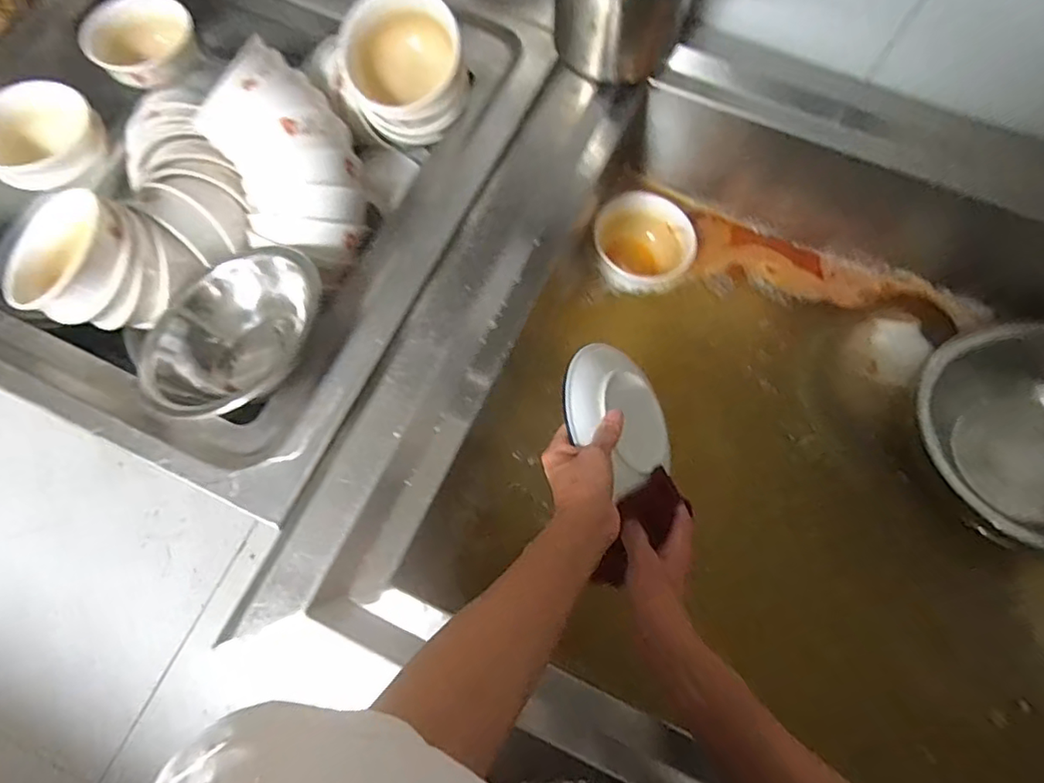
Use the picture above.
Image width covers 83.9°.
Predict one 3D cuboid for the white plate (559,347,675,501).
[{"bbox_3d":[0.087,0.023,0.527,0.114,0.020,0.131,-36,97,-44],"label":"white plate"}]

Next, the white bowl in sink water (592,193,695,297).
[{"bbox_3d":[0.156,-0.186,0.760,0.126,0.069,0.135,1,70,-2],"label":"white bowl in sink water"}]

